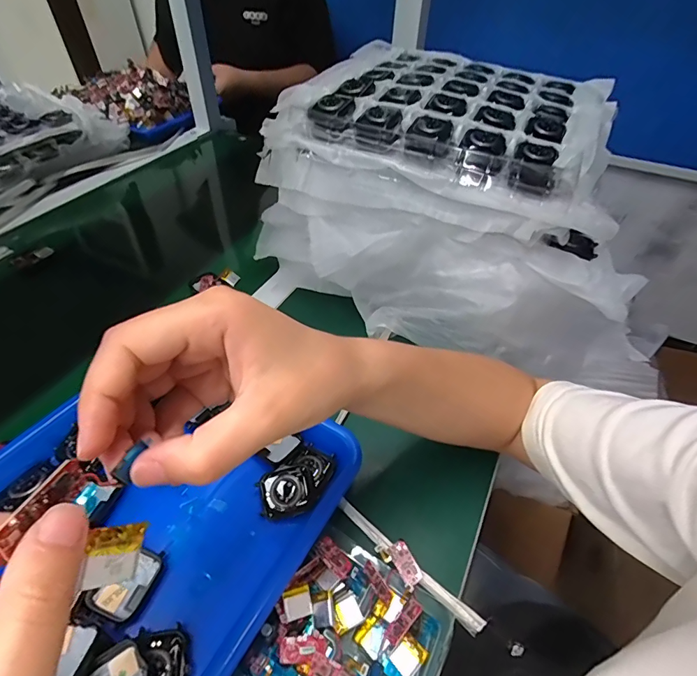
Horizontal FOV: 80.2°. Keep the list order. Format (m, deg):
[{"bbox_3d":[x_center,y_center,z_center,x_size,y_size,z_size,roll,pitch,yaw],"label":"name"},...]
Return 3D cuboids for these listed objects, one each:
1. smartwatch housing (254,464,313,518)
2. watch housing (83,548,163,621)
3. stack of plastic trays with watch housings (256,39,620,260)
[{"bbox_3d":[-0.049,0.119,0.320,0.038,0.008,0.036,-15,68,-12],"label":"smartwatch housing"},{"bbox_3d":[-0.149,0.164,0.280,0.030,0.013,0.043,17,48,14],"label":"watch housing"},{"bbox_3d":[0.102,-0.220,0.437,0.310,0.075,0.256,14,47,11],"label":"stack of plastic trays with watch housings"}]

